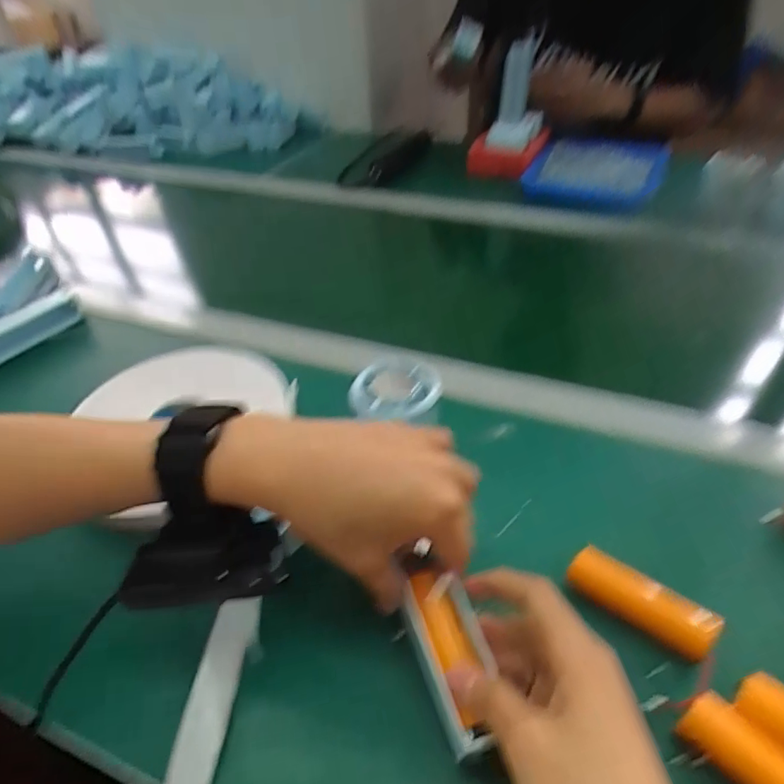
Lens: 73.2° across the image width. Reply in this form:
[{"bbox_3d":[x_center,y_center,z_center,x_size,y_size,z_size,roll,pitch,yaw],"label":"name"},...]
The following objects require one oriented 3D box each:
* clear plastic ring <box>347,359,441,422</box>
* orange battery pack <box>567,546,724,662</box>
[{"bbox_3d":[0.002,-0.005,0.352,0.056,0.009,0.058,-1,41,1],"label":"clear plastic ring"},{"bbox_3d":[0.129,0.111,0.276,0.071,0.022,0.020,25,48,27],"label":"orange battery pack"}]

